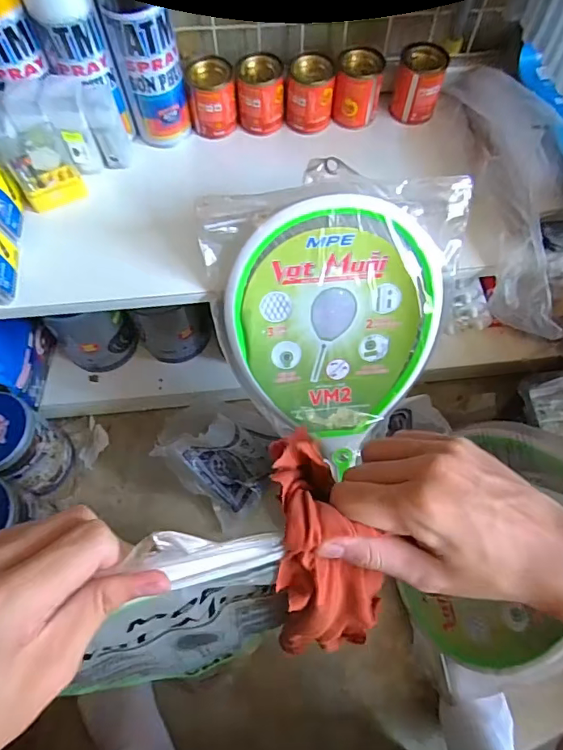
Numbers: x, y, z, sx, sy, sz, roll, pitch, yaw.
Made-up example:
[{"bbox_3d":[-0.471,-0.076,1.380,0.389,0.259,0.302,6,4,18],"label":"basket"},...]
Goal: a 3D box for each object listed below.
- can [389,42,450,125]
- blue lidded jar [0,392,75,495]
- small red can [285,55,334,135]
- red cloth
[{"bbox_3d":[0.163,-0.347,0.567,0.056,0.067,0.051,0,63,1],"label":"can"},{"bbox_3d":[-0.392,0.107,0.700,0.105,0.154,0.107,0,63,1],"label":"blue lidded jar"},{"bbox_3d":[0.034,-0.329,0.563,0.055,0.067,0.051,0,63,1],"label":"small red can"},{"bbox_3d":[0.021,0.097,0.268,0.057,0.054,0.127,-13,95,-6],"label":"red cloth"}]

